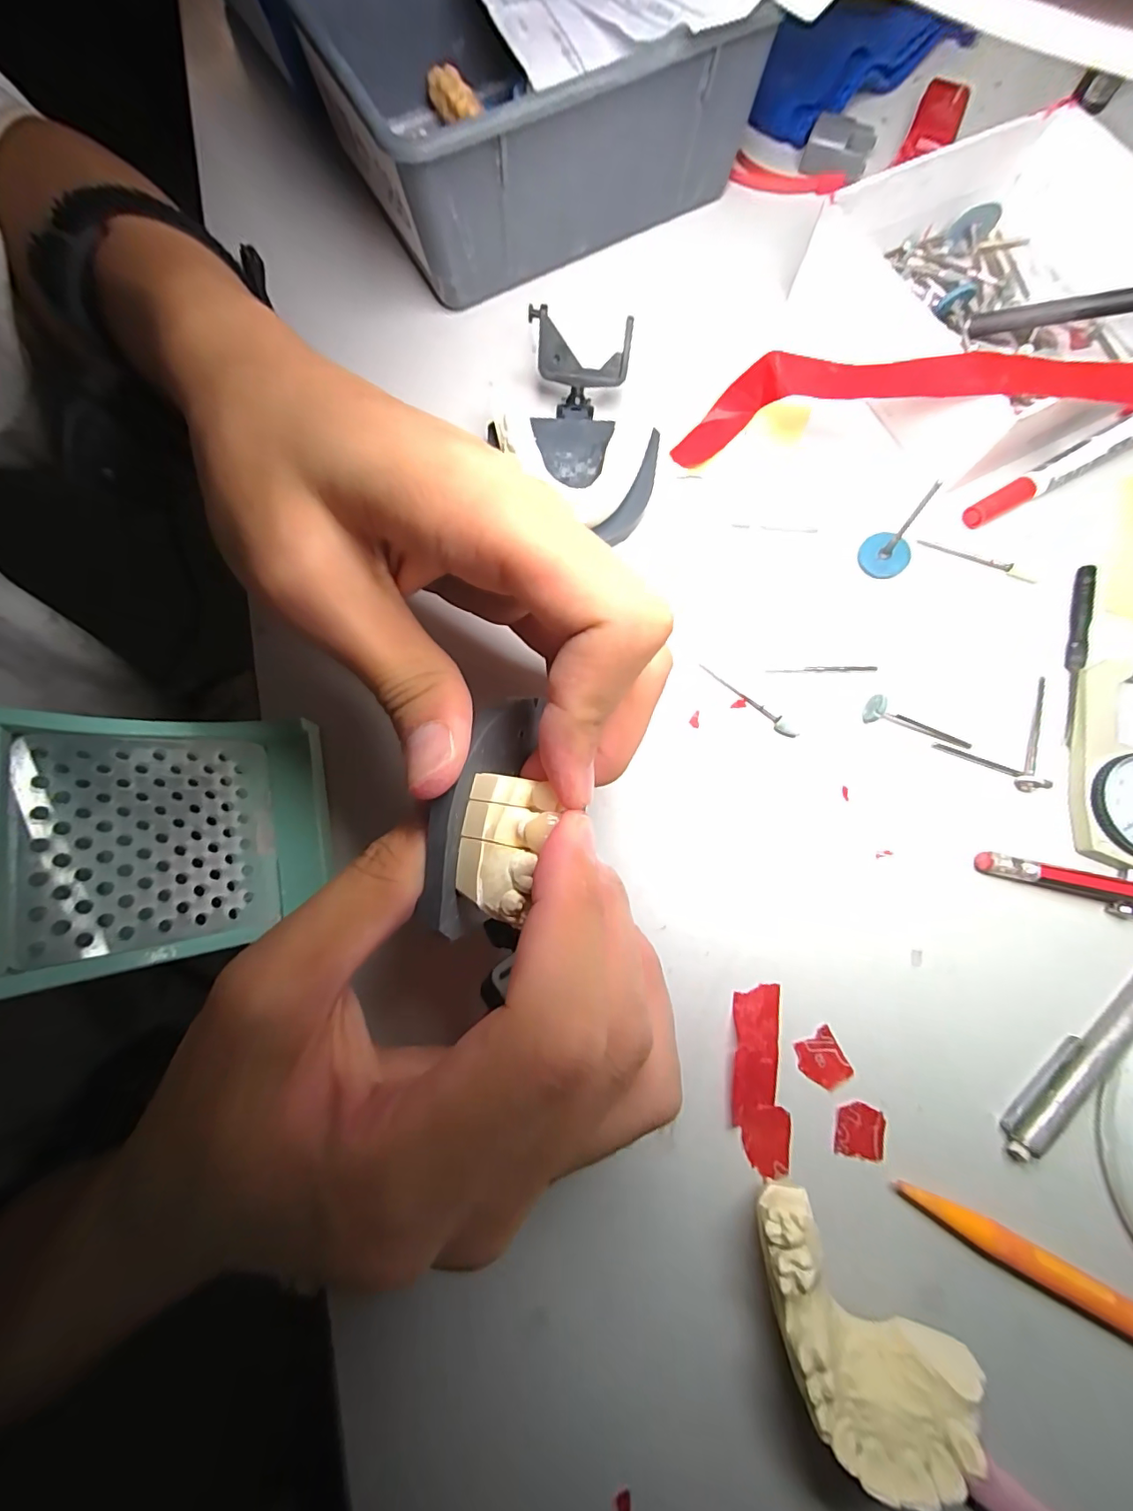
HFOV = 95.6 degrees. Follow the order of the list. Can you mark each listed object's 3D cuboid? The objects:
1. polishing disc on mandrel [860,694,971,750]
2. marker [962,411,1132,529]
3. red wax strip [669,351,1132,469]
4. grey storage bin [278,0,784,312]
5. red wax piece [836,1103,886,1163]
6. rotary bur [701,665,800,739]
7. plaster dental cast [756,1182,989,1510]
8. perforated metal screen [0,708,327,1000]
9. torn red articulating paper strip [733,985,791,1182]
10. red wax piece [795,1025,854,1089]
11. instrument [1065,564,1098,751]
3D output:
[{"bbox_3d":[0.134,-0.013,0.194,0.042,0.008,0.009,17,78,5],"label":"polishing disc on mandrel"},{"bbox_3d":[0.229,-0.134,0.219,0.140,0.013,0.015,-28,78,-5],"label":"marker"},{"bbox_3d":[0.125,-0.141,0.202,0.160,0.031,0.021,7,77,21],"label":"red wax strip"},{"bbox_3d":[-0.024,-0.304,0.231,0.163,0.064,0.154,-30,78,-6],"label":"grey storage bin"},{"bbox_3d":[0.096,0.122,0.166,0.015,0.004,0.016,8,77,3],"label":"red wax piece"},{"bbox_3d":[0.071,-0.022,0.200,0.045,0.004,0.004,42,81,8],"label":"rotary bur"},{"bbox_3d":[0.073,0.157,0.145,0.066,0.031,0.038,43,81,10],"label":"plaster dental cast"},{"bbox_3d":[-0.122,0.024,0.159,0.012,0.092,0.074,-24,73,38],"label":"perforated metal screen"},{"bbox_3d":[0.064,0.107,0.170,0.018,0.005,0.056,1,77,1],"label":"torn red articulating paper strip"},{"bbox_3d":[0.086,0.102,0.171,0.015,0.004,0.017,-27,78,-5],"label":"red wax piece"},{"bbox_3d":[0.200,-0.040,0.201,0.006,0.004,0.075,17,78,5],"label":"instrument"}]

